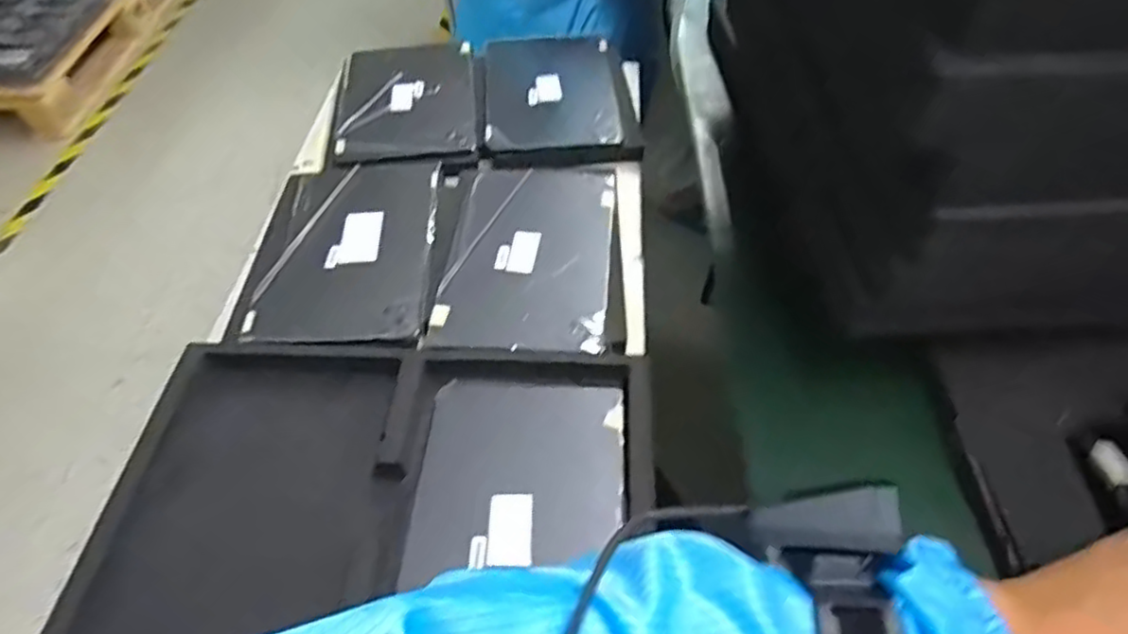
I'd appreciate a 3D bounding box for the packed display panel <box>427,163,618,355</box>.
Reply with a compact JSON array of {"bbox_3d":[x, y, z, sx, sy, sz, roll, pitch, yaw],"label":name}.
[{"bbox_3d":[-0.037,-0.077,0.733,0.169,0.011,0.268,4,51,4],"label":"packed display panel"}]

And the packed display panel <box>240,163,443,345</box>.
[{"bbox_3d":[-0.231,-0.078,0.743,0.178,0.016,0.266,-2,51,0],"label":"packed display panel"}]

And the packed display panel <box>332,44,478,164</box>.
[{"bbox_3d":[-0.213,-0.294,0.930,0.182,0.025,0.255,-5,51,-3],"label":"packed display panel"}]

